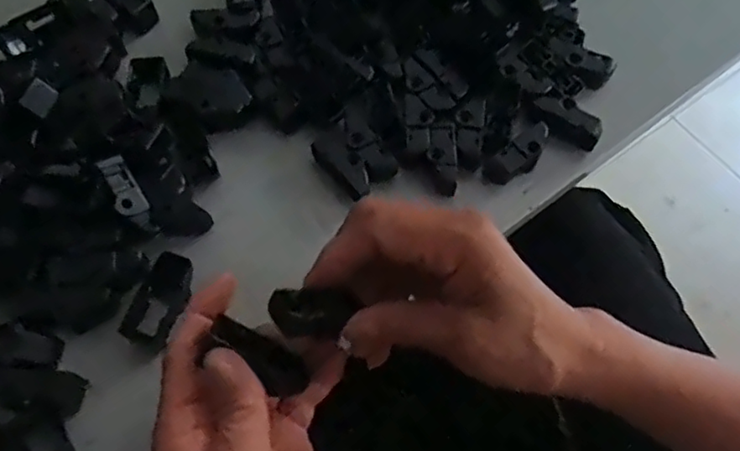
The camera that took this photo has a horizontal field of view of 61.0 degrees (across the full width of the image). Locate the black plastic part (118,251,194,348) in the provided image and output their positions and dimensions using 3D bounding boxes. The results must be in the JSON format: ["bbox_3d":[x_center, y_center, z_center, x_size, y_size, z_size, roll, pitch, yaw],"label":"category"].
[{"bbox_3d":[-0.113,0.040,0.339,0.026,0.019,0.049,23,67,10],"label":"black plastic part"}]

